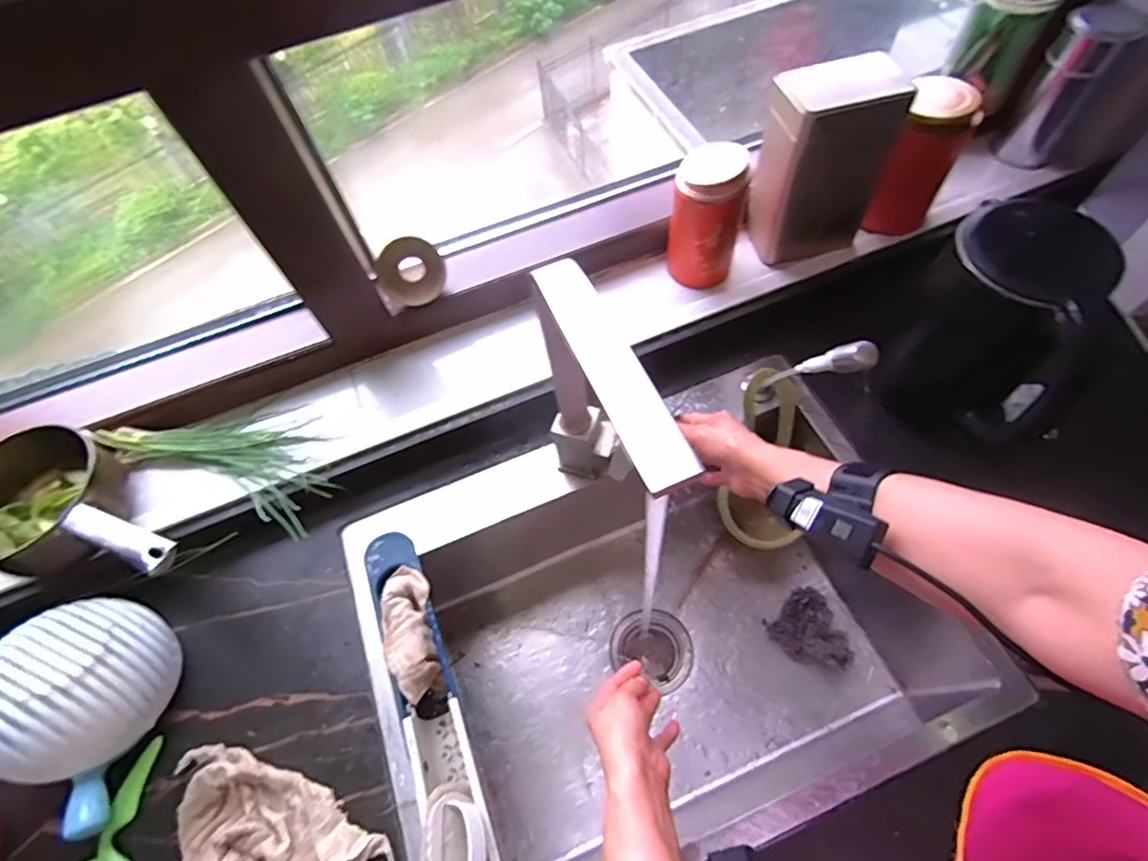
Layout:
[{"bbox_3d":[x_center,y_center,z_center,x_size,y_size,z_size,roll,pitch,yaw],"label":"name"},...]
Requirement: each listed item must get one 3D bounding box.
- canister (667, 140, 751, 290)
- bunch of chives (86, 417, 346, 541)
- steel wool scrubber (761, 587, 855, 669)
[{"bbox_3d":[0.160,-0.261,0.672,0.080,0.170,0.070,10,62,10],"label":"canister"},{"bbox_3d":[-0.403,0.021,0.654,0.259,0.047,0.113,18,64,14],"label":"bunch of chives"},{"bbox_3d":[0.315,0.262,0.731,0.082,0.051,0.097,-37,64,-16],"label":"steel wool scrubber"}]

